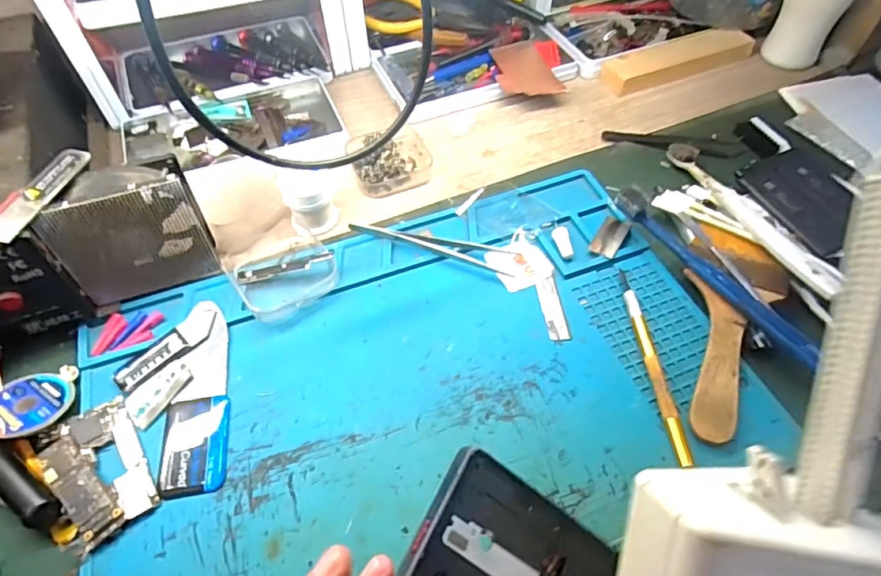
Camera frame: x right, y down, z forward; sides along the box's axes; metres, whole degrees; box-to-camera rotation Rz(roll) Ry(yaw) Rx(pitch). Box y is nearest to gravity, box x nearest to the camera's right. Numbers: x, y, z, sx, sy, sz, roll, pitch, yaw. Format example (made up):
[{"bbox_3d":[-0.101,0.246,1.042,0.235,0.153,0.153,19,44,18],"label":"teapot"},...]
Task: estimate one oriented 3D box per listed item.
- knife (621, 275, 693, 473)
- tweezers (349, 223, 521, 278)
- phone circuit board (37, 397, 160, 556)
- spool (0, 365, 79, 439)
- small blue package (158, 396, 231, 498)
[{"bbox_3d":[0.128,0.042,0.328,0.008,0.008,0.133,-3,55,-3],"label":"knife"},{"bbox_3d":[-0.006,-0.031,0.380,0.121,0.007,0.021,13,56,9],"label":"tweezers"},{"bbox_3d":[-0.185,0.097,0.288,0.045,0.007,0.075,-30,60,-20],"label":"phone circuit board"},{"bbox_3d":[-0.237,0.065,0.307,0.043,0.004,0.045,6,40,-5],"label":"spool"},{"bbox_3d":[-0.137,0.087,0.298,0.035,0.004,0.054,-8,55,-6],"label":"small blue package"}]

